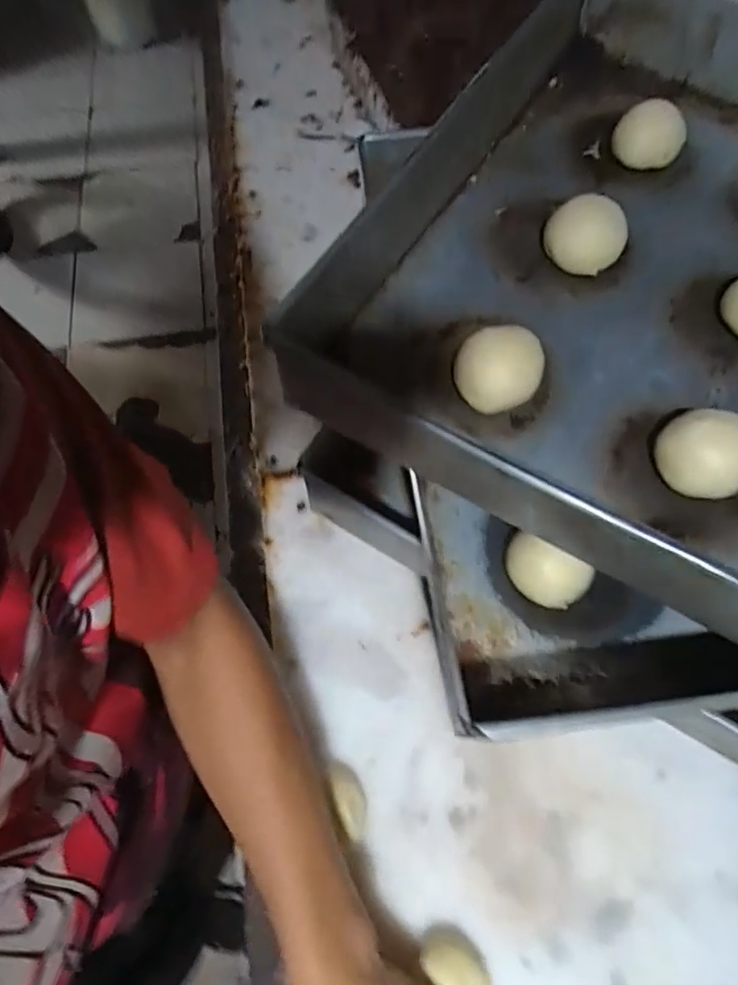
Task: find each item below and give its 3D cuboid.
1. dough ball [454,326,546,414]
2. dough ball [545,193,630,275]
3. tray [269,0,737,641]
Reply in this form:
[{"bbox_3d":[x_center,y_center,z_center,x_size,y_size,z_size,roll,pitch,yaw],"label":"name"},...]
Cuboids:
[{"bbox_3d":[0.070,-0.067,0.317,0.042,0.031,0.045,0,62,0],"label":"dough ball"},{"bbox_3d":[0.132,-0.157,0.363,0.046,0.033,0.040,22,64,11],"label":"dough ball"},{"bbox_3d":[0.225,-0.115,0.333,0.414,0.068,0.411,28,66,14],"label":"tray"}]

